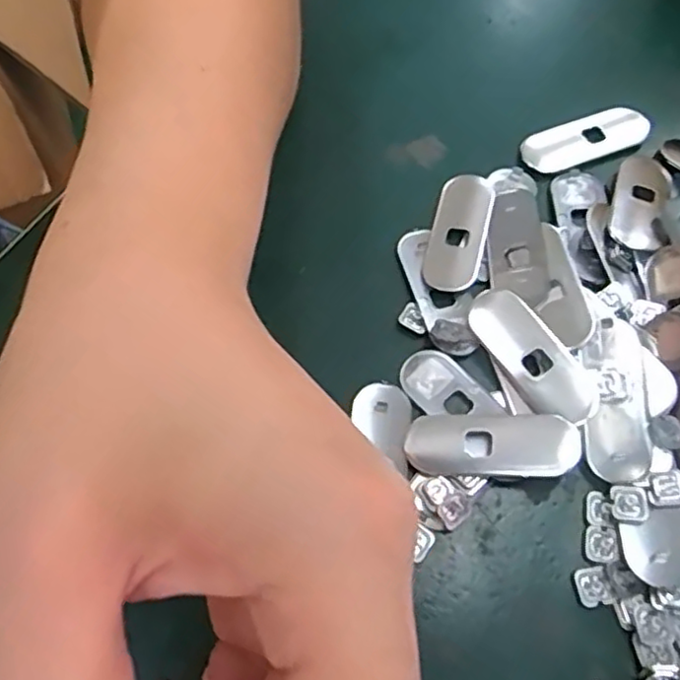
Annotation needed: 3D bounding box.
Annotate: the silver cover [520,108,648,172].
[{"bbox_3d":[0.094,-0.076,0.252,0.046,0.008,0.017,-11,66,-5],"label":"silver cover"}]

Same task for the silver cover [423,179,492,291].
[{"bbox_3d":[0.042,-0.038,0.234,0.020,0.004,0.049,14,66,7],"label":"silver cover"}]

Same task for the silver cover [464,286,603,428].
[{"bbox_3d":[0.060,0.004,0.206,0.020,0.004,0.050,-30,68,-12],"label":"silver cover"}]

